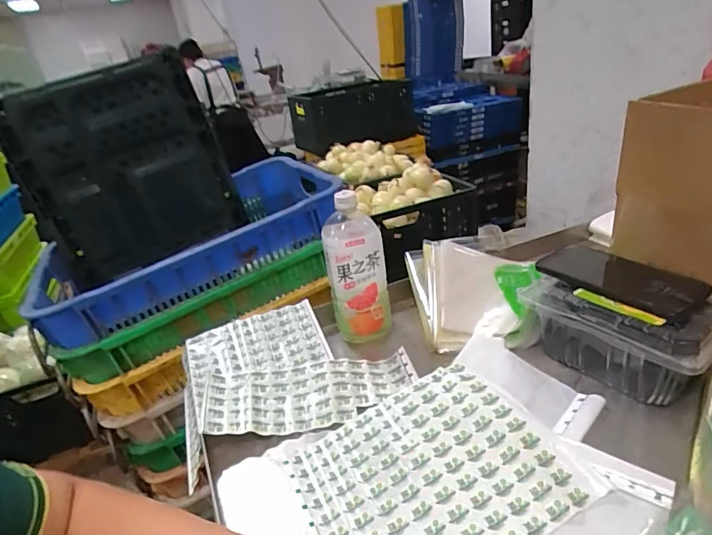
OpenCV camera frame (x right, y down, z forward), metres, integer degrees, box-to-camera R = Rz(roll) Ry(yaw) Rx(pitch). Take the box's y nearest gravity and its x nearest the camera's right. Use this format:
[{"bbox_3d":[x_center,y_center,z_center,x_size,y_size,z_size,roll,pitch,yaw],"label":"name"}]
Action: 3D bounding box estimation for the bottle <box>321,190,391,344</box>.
[{"bbox_3d":[-0.002,-0.002,0.666,0.088,0.202,0.075,-4,27,10],"label":"bottle"}]

